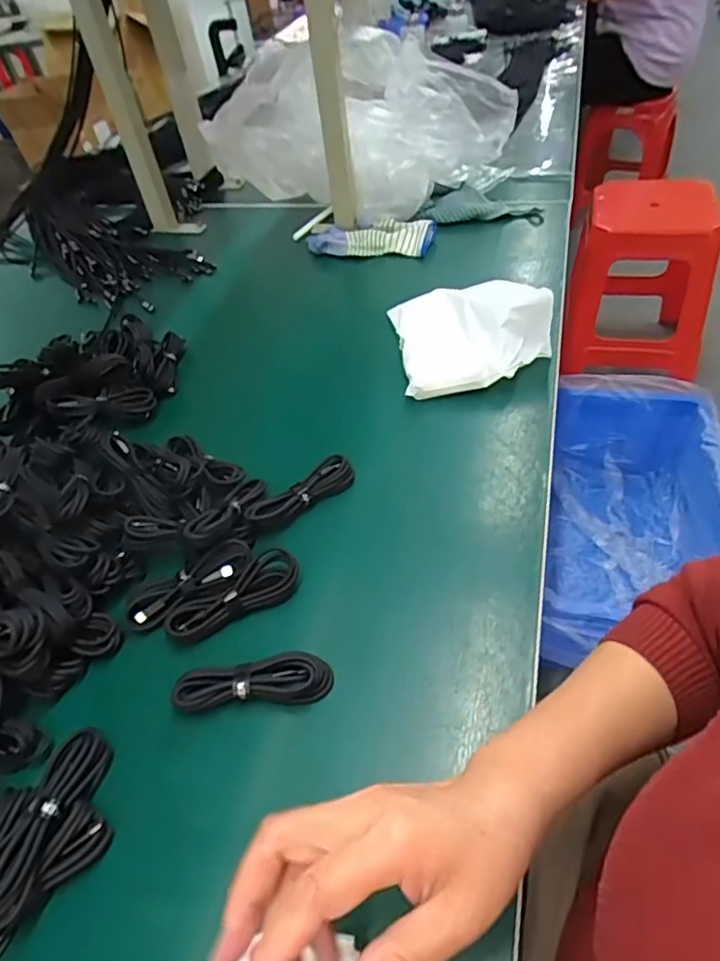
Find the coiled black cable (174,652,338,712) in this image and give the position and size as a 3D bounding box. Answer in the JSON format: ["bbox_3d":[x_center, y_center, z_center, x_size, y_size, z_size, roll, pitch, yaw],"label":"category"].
[{"bbox_3d":[-0.077,0.147,0.423,0.110,0.017,0.032,-8,48,2],"label":"coiled black cable"}]

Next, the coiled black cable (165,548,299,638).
[{"bbox_3d":[-0.103,0.090,0.468,0.109,0.031,0.036,-21,48,-9],"label":"coiled black cable"}]

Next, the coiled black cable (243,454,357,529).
[{"bbox_3d":[-0.053,0.013,0.538,0.112,0.020,0.035,-35,52,-21],"label":"coiled black cable"}]

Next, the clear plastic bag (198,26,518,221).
[{"bbox_3d":[-0.003,-0.531,0.853,0.423,0.202,0.200,4,49,13],"label":"clear plastic bag"}]

